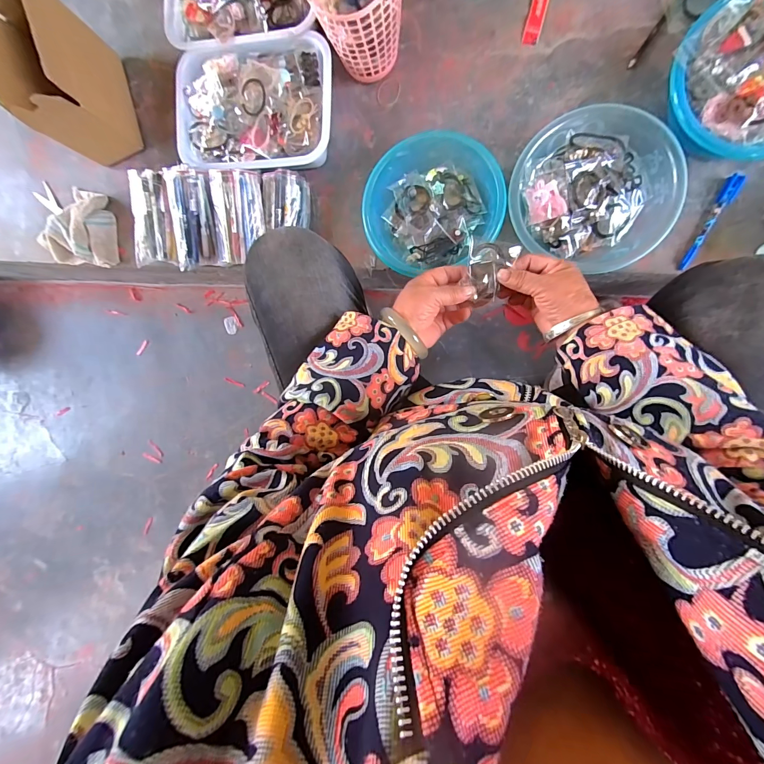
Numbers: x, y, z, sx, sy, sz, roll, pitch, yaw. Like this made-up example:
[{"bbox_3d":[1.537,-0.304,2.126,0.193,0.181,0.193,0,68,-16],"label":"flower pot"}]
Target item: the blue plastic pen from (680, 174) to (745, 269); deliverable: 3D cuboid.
[{"bbox_3d":[0.524,-0.252,0.556,0.022,0.015,0.153,27,97,6],"label":"blue plastic pen"}]

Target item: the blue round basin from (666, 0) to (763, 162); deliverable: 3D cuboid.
[{"bbox_3d":[0.523,-0.429,0.503,0.214,0.089,0.209,1,93,8],"label":"blue round basin"}]

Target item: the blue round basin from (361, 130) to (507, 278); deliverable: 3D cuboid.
[{"bbox_3d":[0.083,-0.297,0.597,0.223,0.077,0.207,-15,91,9],"label":"blue round basin"}]

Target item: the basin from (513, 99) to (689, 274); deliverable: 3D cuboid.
[{"bbox_3d":[0.330,-0.304,0.558,0.238,0.069,0.216,16,96,7],"label":"basin"}]

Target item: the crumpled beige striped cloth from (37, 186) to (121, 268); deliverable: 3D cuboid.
[{"bbox_3d":[-0.631,-0.330,0.730,0.156,0.059,0.160,8,95,8],"label":"crumpled beige striped cloth"}]

